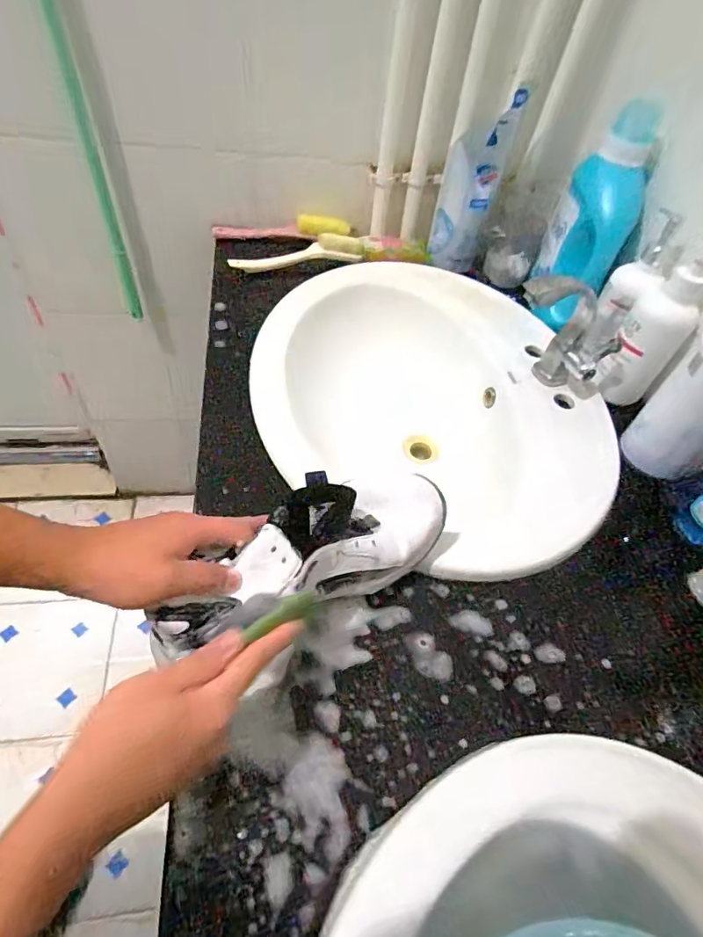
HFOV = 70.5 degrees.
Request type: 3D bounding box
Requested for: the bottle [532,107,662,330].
[{"bbox_3d":[0.319,-0.325,0.666,0.096,0.264,0.101,24,29,15],"label":"bottle"}]

